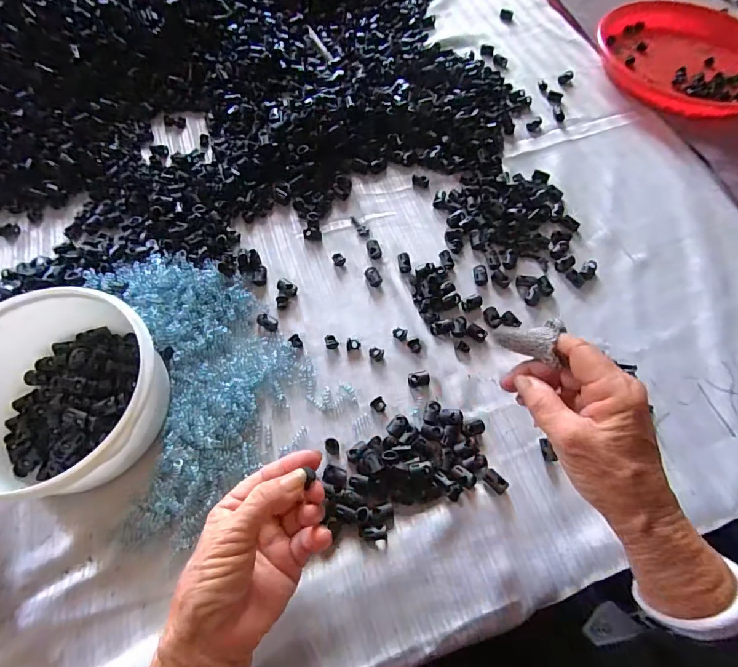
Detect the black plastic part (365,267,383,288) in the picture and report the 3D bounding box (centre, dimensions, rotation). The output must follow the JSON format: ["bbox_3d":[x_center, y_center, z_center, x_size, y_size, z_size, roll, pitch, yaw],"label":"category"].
[{"bbox_3d":[0.005,-0.059,0.440,0.015,0.006,0.023,-24,68,-10],"label":"black plastic part"}]

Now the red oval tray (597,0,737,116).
[{"bbox_3d":[0.432,-0.377,0.574,0.217,0.023,0.227,3,66,2],"label":"red oval tray"}]

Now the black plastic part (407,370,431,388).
[{"bbox_3d":[0.047,0.041,0.395,0.020,0.007,0.015,-6,66,-3],"label":"black plastic part"}]

